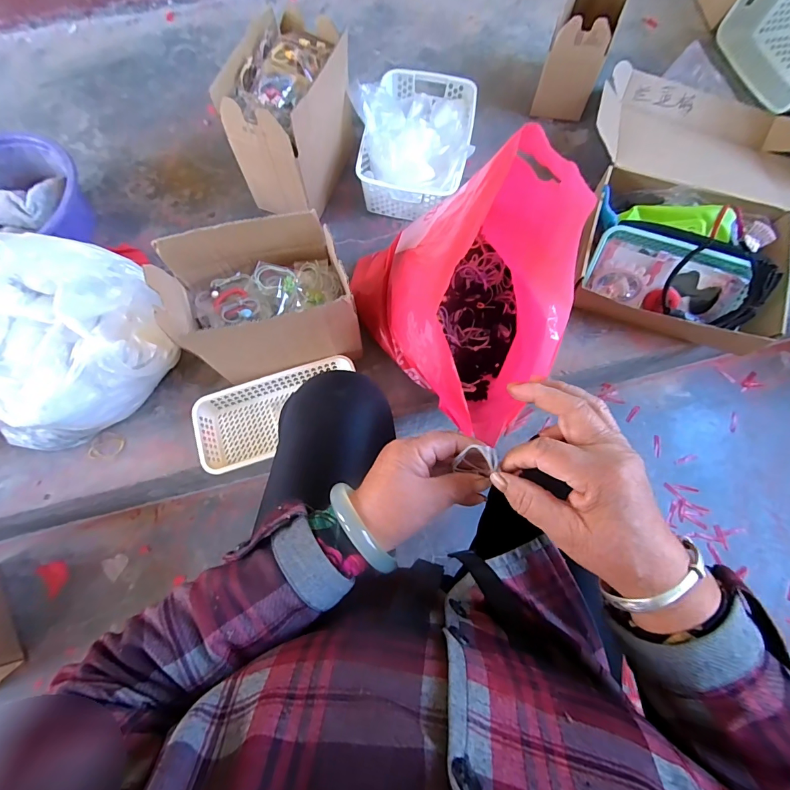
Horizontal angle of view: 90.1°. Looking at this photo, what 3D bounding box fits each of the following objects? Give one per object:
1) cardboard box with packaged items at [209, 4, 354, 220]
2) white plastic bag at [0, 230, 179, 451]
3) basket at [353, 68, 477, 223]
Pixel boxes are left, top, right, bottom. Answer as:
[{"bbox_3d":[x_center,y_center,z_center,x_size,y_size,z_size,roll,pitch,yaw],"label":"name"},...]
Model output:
[{"bbox_3d":[-0.178,-0.488,0.720,0.146,0.216,0.238,18,73,7],"label":"cardboard box with packaged items"},{"bbox_3d":[-0.511,-0.078,0.608,0.289,0.190,0.250,-33,74,-10],"label":"white plastic bag"},{"bbox_3d":[0.038,-0.499,0.772,0.216,0.130,0.304,6,72,3],"label":"basket"}]

